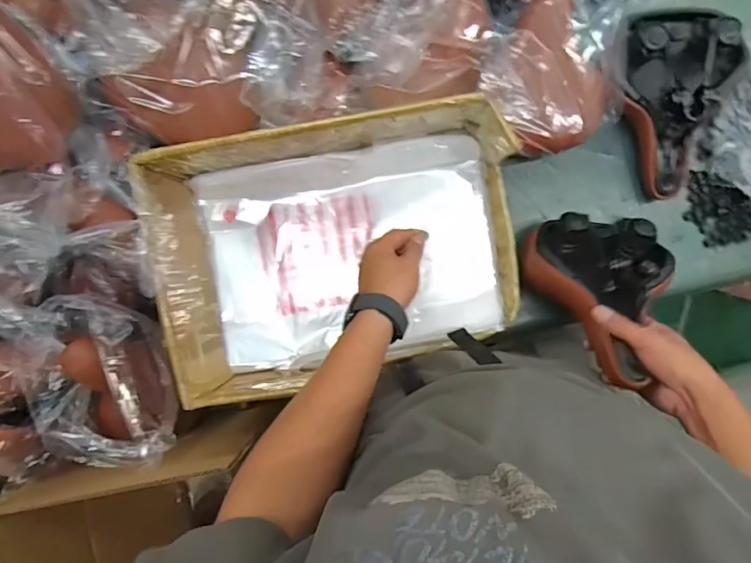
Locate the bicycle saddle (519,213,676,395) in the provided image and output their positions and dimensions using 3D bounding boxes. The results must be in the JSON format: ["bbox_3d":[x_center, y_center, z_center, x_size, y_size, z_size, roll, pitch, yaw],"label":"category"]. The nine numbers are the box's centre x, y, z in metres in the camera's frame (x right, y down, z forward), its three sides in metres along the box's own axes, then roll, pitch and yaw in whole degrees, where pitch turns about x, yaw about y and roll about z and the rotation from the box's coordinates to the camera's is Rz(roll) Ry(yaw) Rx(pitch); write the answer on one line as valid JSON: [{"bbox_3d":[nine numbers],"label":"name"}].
[{"bbox_3d":[0.302,-0.005,0.611,0.169,0.085,0.233,-29,57,-4],"label":"bicycle saddle"}]

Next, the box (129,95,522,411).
[{"bbox_3d":[-0.035,-0.038,0.620,0.425,0.185,0.285,-11,92,3],"label":"box"}]

